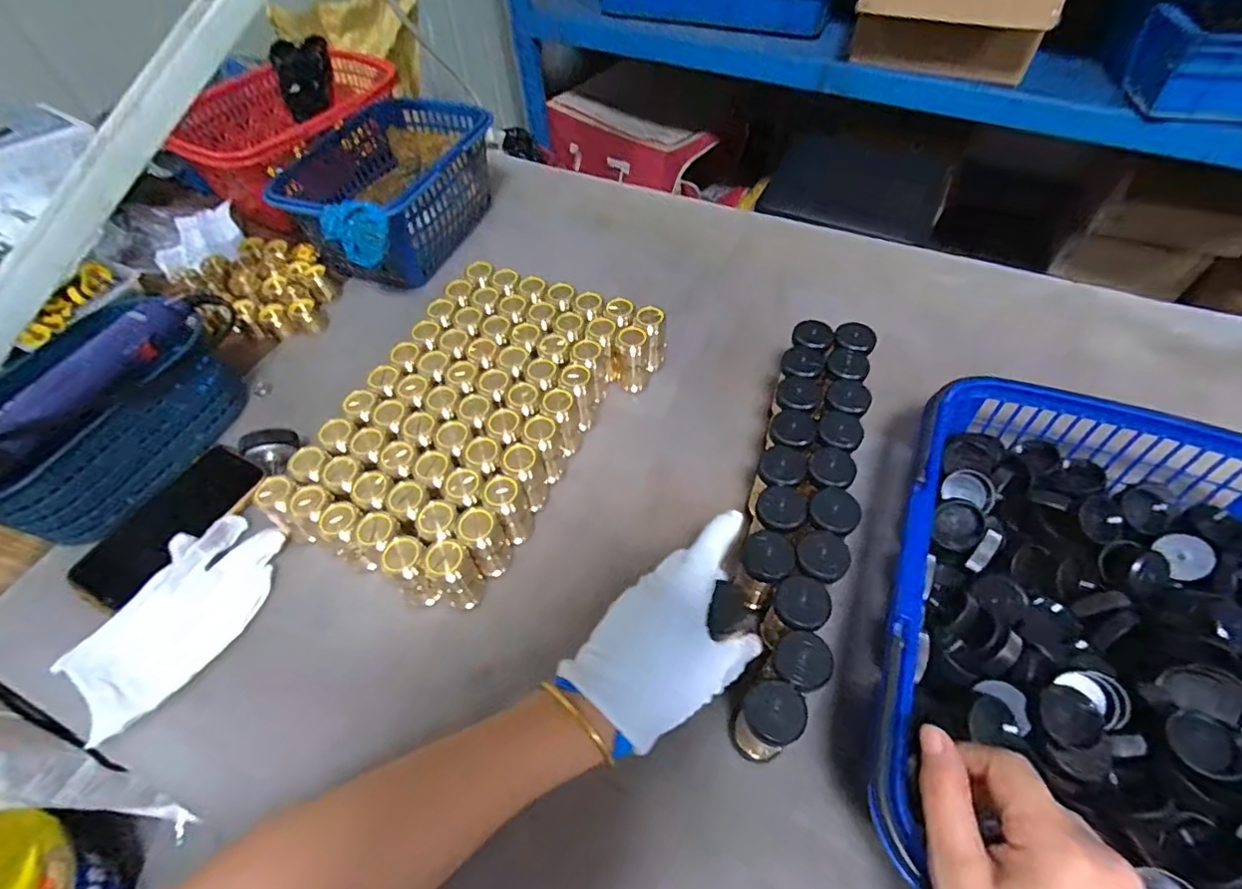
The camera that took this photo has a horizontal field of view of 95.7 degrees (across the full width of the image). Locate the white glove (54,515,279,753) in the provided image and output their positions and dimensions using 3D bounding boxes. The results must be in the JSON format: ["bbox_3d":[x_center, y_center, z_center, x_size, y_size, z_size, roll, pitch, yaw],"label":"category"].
[{"bbox_3d":[-0.338,0.128,0.428,0.084,0.025,0.160,24,60,18],"label":"white glove"}]

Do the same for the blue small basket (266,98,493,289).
[{"bbox_3d":[-0.283,-0.310,0.679,0.197,0.112,0.278,17,58,14],"label":"blue small basket"}]

